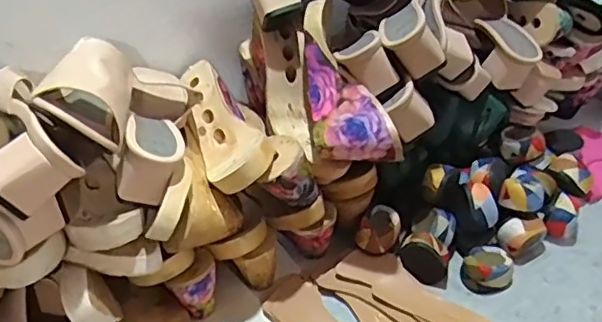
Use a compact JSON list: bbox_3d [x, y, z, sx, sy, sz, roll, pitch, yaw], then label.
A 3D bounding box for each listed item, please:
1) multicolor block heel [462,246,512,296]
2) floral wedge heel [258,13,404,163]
[{"bbox_3d":[0.238,0.136,0.745,0.060,0.031,0.057,-1,40,1],"label":"multicolor block heel"},{"bbox_3d":[0.027,-0.072,0.701,0.122,0.102,0.195,-12,41,-11],"label":"floral wedge heel"}]

